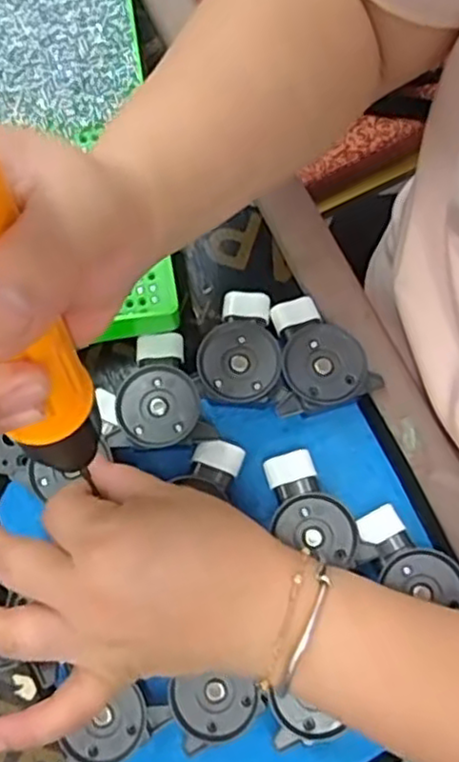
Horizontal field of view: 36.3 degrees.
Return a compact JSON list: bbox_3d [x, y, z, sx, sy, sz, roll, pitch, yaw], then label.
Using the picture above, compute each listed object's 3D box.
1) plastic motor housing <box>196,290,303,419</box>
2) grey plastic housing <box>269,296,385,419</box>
[{"bbox_3d":[0.006,-0.013,0.374,0.045,0.024,0.073,-13,77,-2],"label":"plastic motor housing"},{"bbox_3d":[0.043,-0.015,0.372,0.053,0.024,0.062,-20,77,-3],"label":"grey plastic housing"}]

